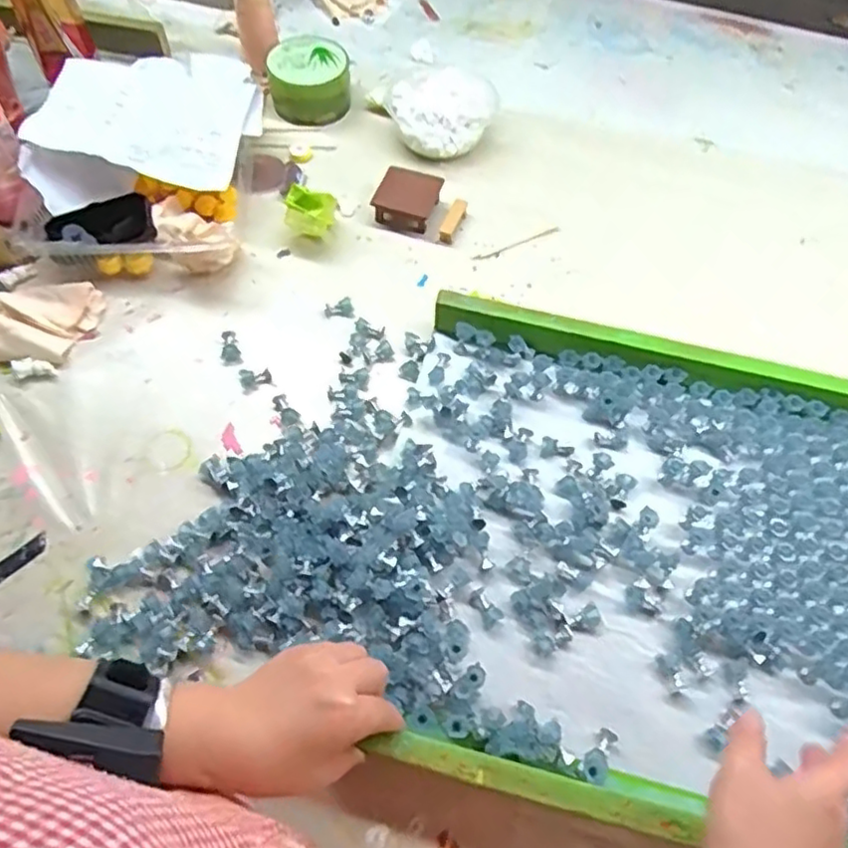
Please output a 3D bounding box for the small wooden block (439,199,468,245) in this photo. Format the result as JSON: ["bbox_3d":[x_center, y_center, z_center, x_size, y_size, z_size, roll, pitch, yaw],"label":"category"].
[{"bbox_3d":[0.034,-0.225,0.728,0.017,0.015,0.058,21,61,12],"label":"small wooden block"}]

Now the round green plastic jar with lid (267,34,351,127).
[{"bbox_3d":[-0.137,-0.416,0.792,0.095,0.060,0.093,-3,60,-6],"label":"round green plastic jar with lid"}]

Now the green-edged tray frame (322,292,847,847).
[{"bbox_3d":[0.264,0.133,0.519,0.573,0.075,0.457,9,59,5],"label":"green-edged tray frame"}]

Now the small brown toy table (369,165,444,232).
[{"bbox_3d":[-0.019,-0.251,0.732,0.065,0.025,0.068,18,60,11],"label":"small brown toy table"}]

